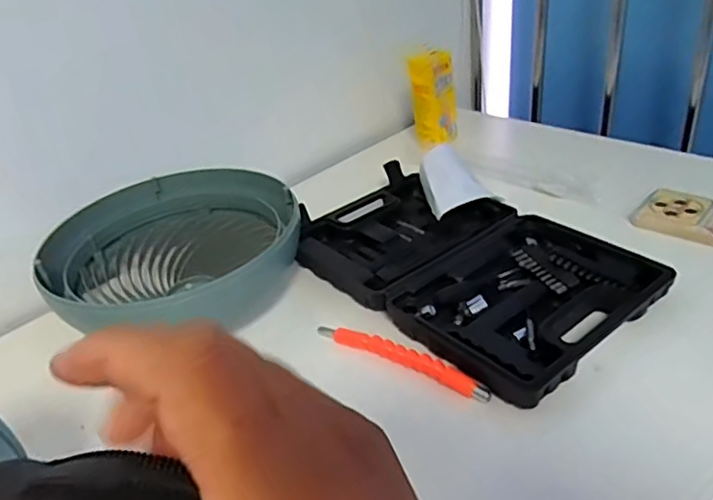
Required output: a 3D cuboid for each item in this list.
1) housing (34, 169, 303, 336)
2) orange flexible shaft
[{"bbox_3d":[-0.182,-0.003,0.625,0.233,0.079,0.212,-10,32,-4],"label":"housing"},{"bbox_3d":[0.037,0.090,0.513,0.166,0.014,0.015,17,39,34],"label":"orange flexible shaft"}]

